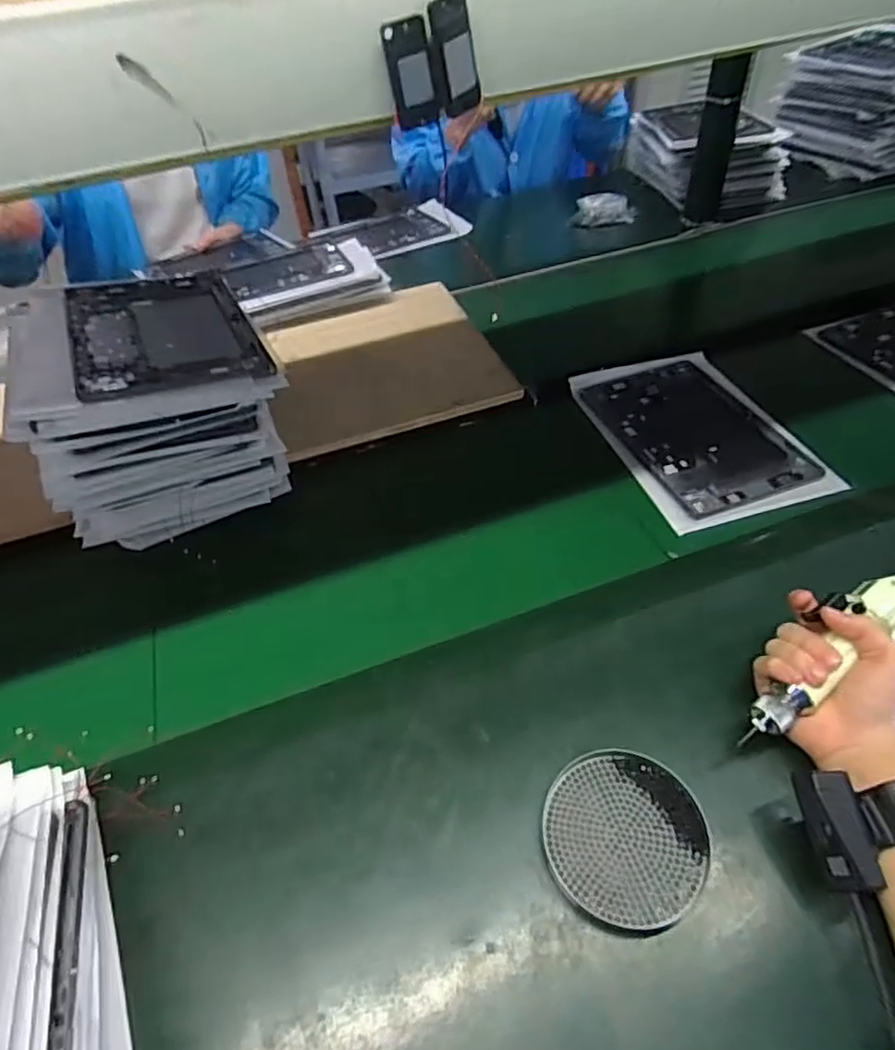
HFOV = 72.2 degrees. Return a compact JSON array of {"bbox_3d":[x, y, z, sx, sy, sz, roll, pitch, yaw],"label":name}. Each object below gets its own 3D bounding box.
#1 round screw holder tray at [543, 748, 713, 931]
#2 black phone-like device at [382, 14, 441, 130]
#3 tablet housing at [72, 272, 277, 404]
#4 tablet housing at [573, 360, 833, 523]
[{"bbox_3d":[0.129,0.224,0.449,0.114,0.019,0.113,-2,47,2],"label":"round screw holder tray"},{"bbox_3d":[-0.014,-0.184,0.251,0.020,0.036,0.005,-12,47,-7],"label":"black phone-like device"},{"bbox_3d":[-0.300,-0.210,0.650,0.173,0.008,0.271,-16,46,-22],"label":"tablet housing"},{"bbox_3d":[0.290,-0.113,0.728,0.161,0.013,0.250,-16,48,-11],"label":"tablet housing"}]

